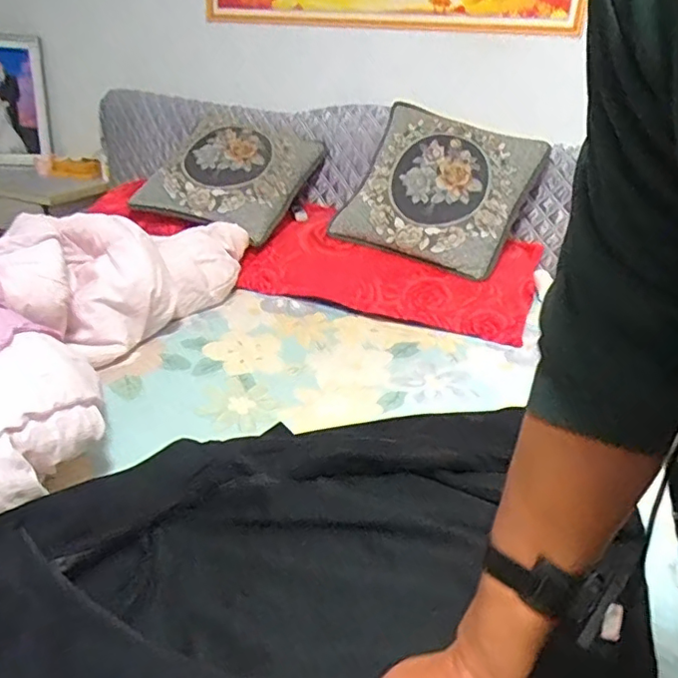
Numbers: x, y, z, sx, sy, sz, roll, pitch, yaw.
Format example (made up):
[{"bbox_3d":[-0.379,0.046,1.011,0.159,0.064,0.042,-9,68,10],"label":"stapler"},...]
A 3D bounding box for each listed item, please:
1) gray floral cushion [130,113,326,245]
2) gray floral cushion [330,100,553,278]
[{"bbox_3d":[-0.294,-0.487,1.673,0.388,0.113,0.436,22,58,18],"label":"gray floral cushion"},{"bbox_3d":[0.250,-0.385,1.515,0.403,0.412,0.082,22,-13,20],"label":"gray floral cushion"}]

